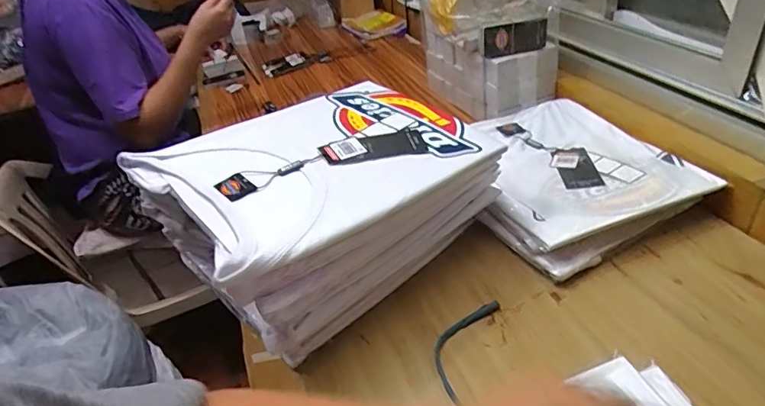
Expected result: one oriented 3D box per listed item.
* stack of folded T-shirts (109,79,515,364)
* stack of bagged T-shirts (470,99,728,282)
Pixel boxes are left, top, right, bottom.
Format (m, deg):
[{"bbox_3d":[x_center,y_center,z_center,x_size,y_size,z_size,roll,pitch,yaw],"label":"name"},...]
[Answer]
[{"bbox_3d":[-0.062,0.001,0.590,0.345,0.164,0.257,-31,42,-29],"label":"stack of folded T-shirts"},{"bbox_3d":[0.246,-0.048,0.710,0.271,0.052,0.329,-18,37,-14],"label":"stack of bagged T-shirts"}]

